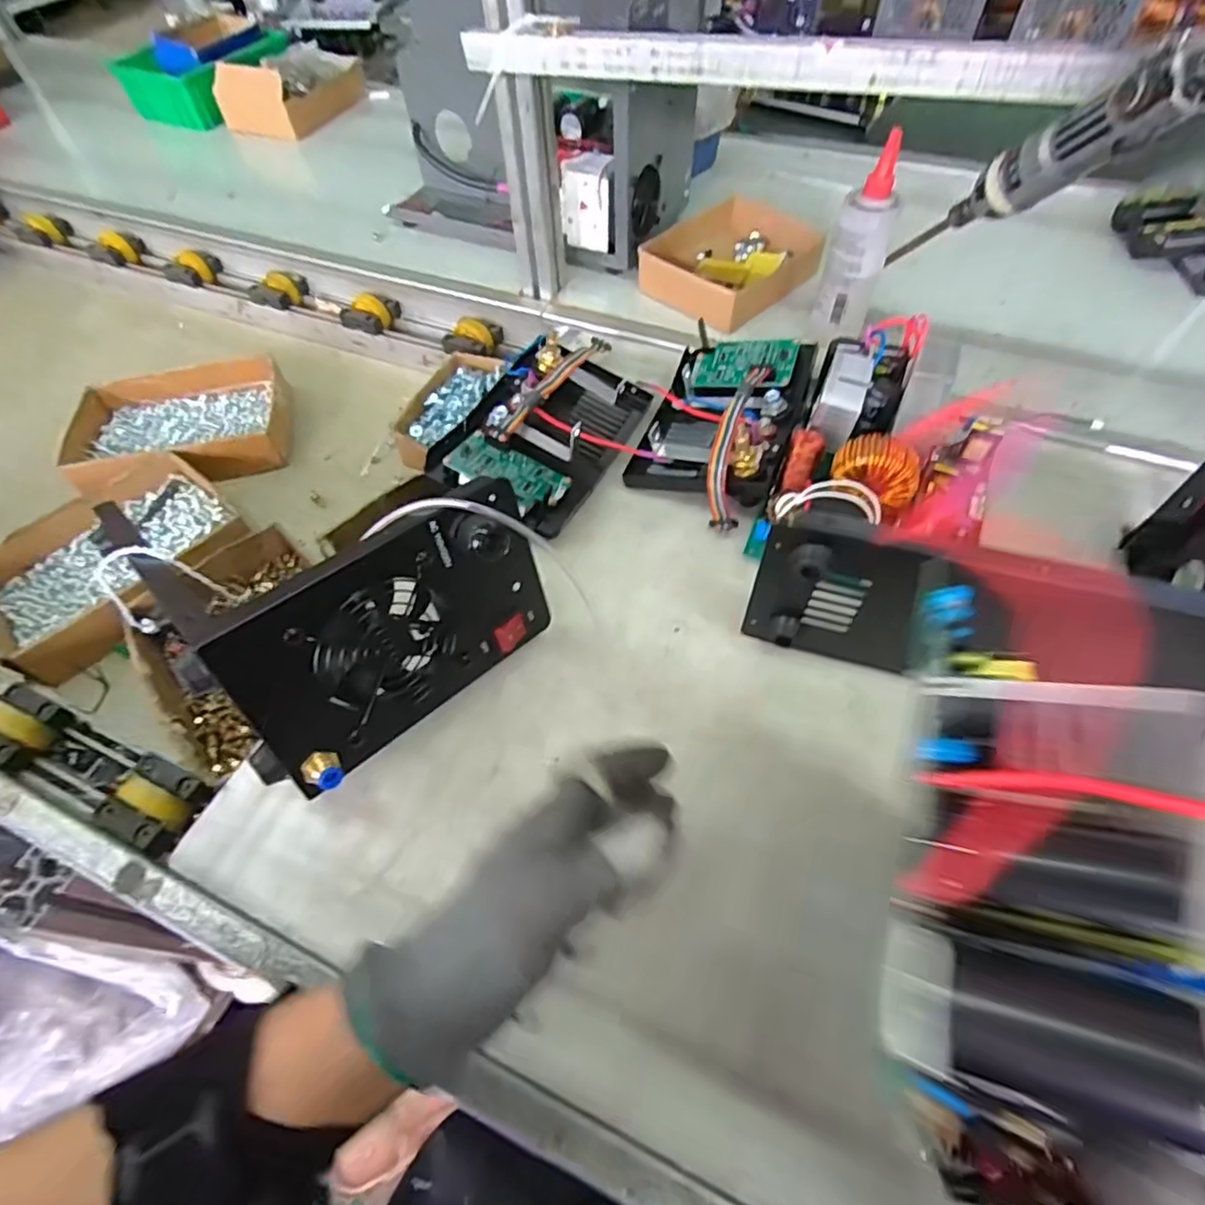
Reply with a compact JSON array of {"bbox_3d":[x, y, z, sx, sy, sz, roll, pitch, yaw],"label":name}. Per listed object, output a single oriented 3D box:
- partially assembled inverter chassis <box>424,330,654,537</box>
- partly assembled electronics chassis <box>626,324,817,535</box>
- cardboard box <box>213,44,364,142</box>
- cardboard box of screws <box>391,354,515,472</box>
[{"bbox_3d":[-0.044,-0.170,0.570,0.132,0.048,0.239,22,59,16],"label":"partially assembled inverter chassis"},{"bbox_3d":[0.104,-0.166,0.552,0.125,0.062,0.212,16,58,12],"label":"partly assembled electronics chassis"},{"bbox_3d":[-0.500,-0.836,1.017,0.163,0.101,0.187,18,58,13],"label":"cardboard box"},{"bbox_3d":[-0.162,-0.205,0.689,0.079,0.046,0.154,21,59,15],"label":"cardboard box of screws"}]

